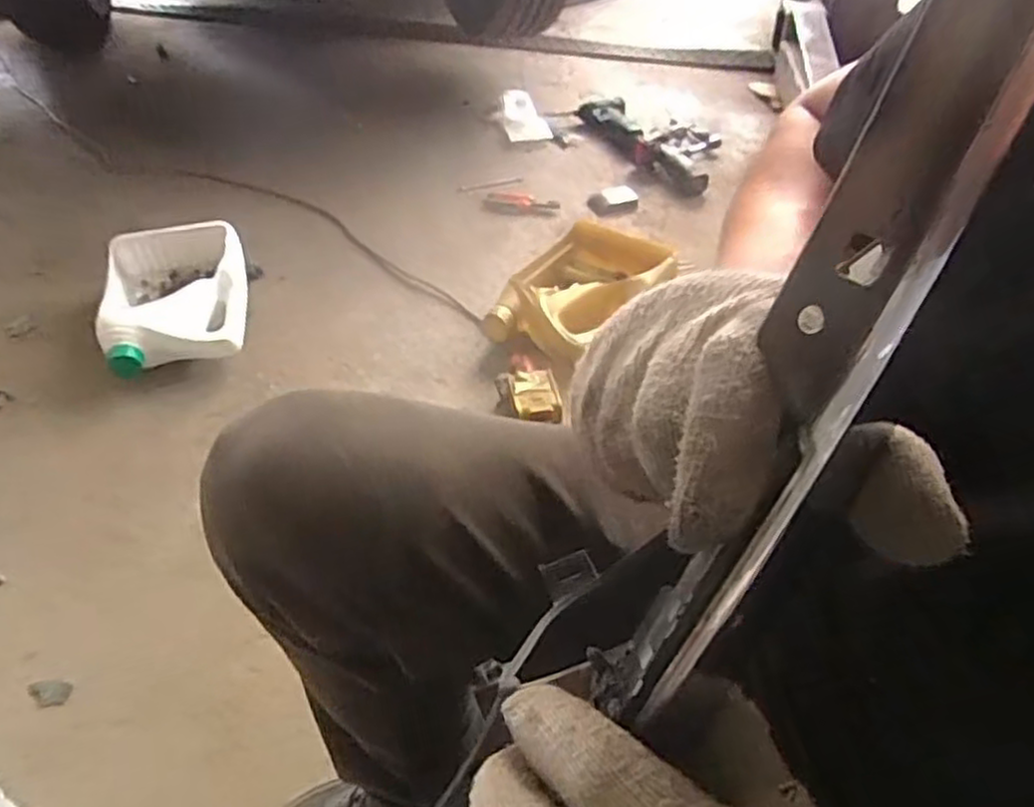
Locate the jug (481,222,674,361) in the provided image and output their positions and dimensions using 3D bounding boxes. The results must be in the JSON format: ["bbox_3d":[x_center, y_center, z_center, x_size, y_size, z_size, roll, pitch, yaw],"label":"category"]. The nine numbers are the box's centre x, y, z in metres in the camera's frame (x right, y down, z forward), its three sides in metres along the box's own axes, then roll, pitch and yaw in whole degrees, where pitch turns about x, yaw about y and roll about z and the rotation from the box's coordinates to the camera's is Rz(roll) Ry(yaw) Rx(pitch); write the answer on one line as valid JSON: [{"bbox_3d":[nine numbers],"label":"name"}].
[{"bbox_3d":[0.115,-0.183,1.197,0.212,0.096,0.334,28,50,26],"label":"jug"}]

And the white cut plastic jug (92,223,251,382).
[{"bbox_3d":[-0.547,-0.173,1.188,0.219,0.099,0.287,-14,45,-14],"label":"white cut plastic jug"}]

